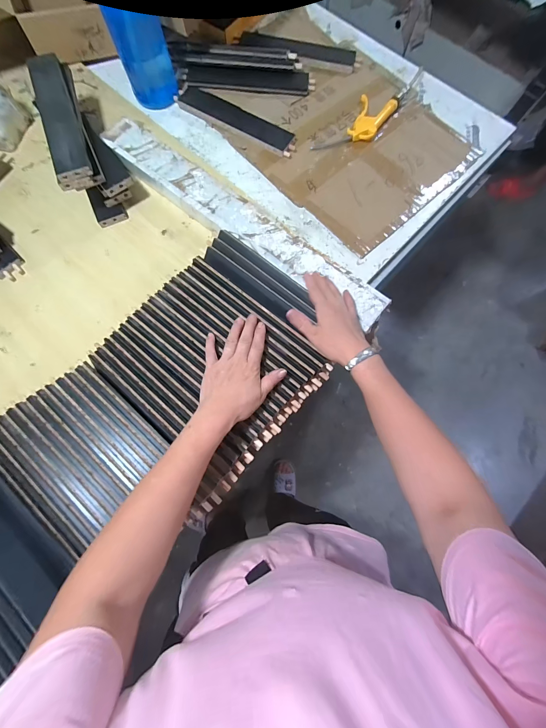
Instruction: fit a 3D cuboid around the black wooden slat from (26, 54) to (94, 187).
[{"bbox_3d":[-0.388,-0.451,0.511,0.056,0.022,0.290,-20,78,-5],"label":"black wooden slat"}]

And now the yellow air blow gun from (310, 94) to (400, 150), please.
[{"bbox_3d":[0.192,-0.538,0.635,0.092,0.022,0.209,39,80,8],"label":"yellow air blow gun"}]

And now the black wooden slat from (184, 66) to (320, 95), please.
[{"bbox_3d":[-0.057,-0.672,0.670,0.307,0.018,0.059,3,77,1],"label":"black wooden slat"}]

